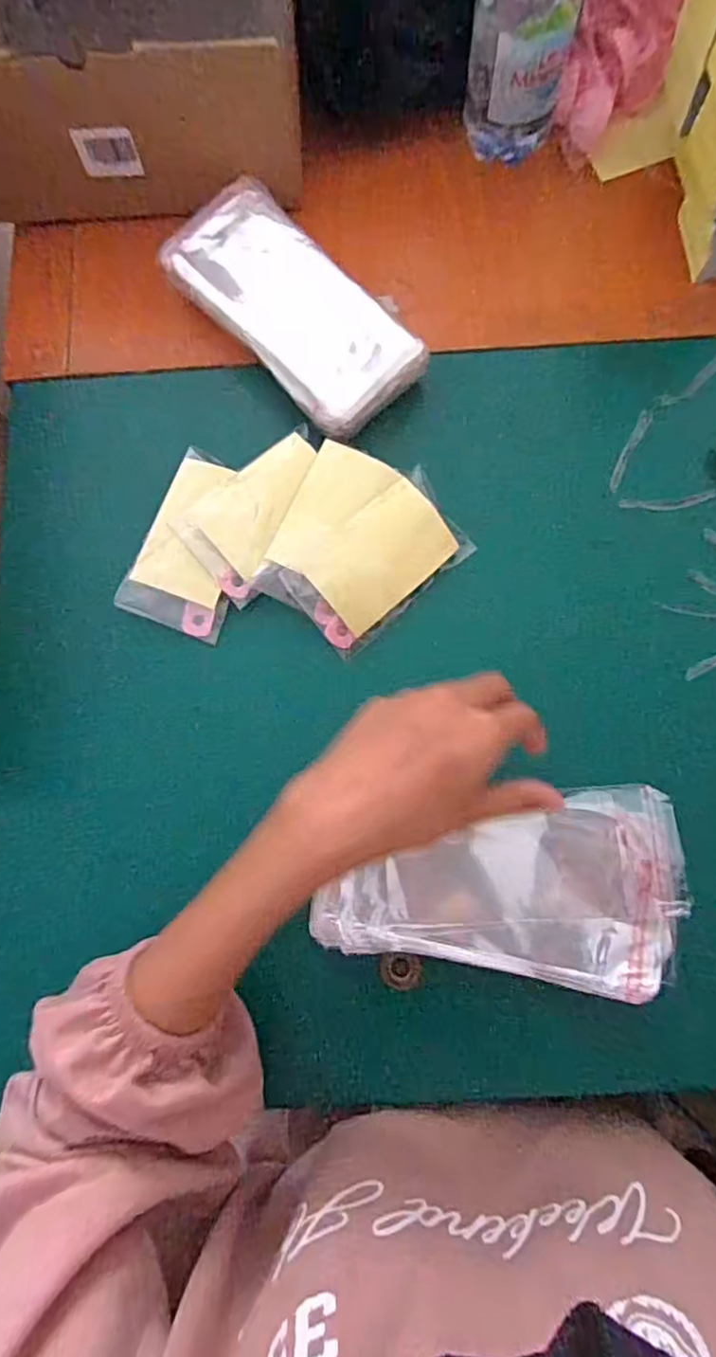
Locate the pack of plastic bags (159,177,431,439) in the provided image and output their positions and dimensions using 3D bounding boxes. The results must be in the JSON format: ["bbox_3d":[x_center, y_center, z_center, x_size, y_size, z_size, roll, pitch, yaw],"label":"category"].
[{"bbox_3d":[-0.046,-0.252,0.412,0.091,0.042,0.191,-40,80,-6],"label":"pack of plastic bags"}]

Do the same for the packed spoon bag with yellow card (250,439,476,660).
[{"bbox_3d":[-0.002,-0.085,0.384,0.106,0.027,0.114,37,82,8],"label":"packed spoon bag with yellow card"}]

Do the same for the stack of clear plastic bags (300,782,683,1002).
[{"bbox_3d":[0.078,0.109,0.329,0.187,0.030,0.104,7,79,3],"label":"stack of clear plastic bags"}]

